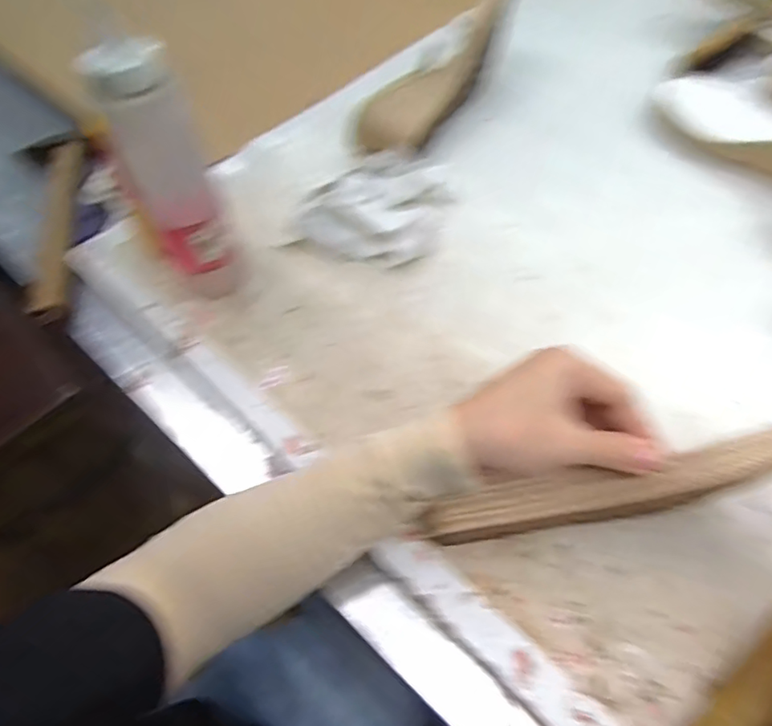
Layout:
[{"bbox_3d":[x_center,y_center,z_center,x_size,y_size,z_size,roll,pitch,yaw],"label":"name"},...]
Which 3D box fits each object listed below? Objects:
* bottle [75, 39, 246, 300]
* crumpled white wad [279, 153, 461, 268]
[{"bbox_3d":[-0.154,-0.128,0.400,0.057,0.204,0.047,-22,59,-10],"label":"bottle"},{"bbox_3d":[-0.002,-0.147,0.504,0.124,0.030,0.140,20,61,16],"label":"crumpled white wad"}]

